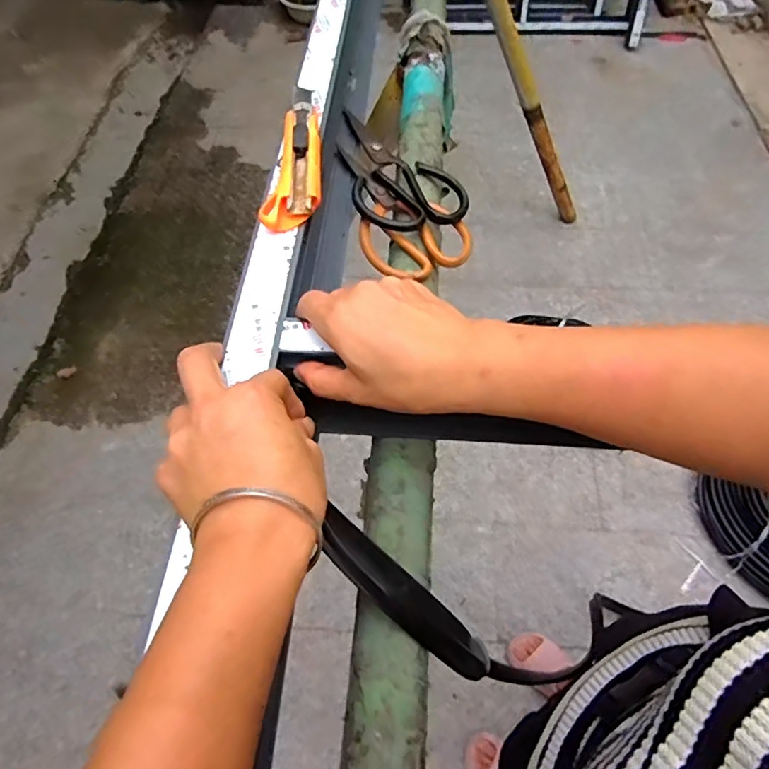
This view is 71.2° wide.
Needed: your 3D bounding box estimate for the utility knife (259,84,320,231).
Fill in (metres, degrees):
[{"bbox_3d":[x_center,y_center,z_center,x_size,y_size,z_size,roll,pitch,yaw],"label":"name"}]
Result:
[{"bbox_3d":[-0.069,-0.198,0.453,0.040,0.012,0.180,3,59,2],"label":"utility knife"}]

